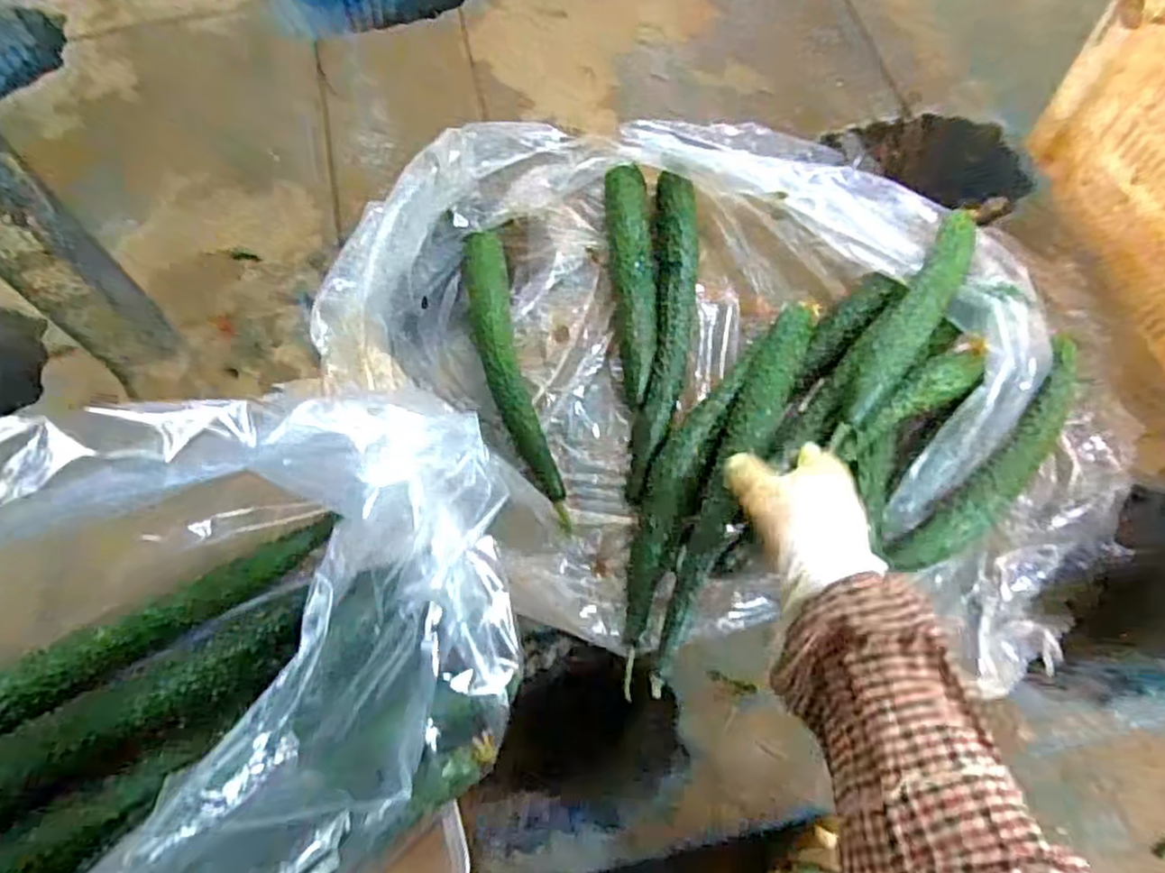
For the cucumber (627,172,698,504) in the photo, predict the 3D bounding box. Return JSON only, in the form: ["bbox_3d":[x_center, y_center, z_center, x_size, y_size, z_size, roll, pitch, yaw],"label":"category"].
[{"bbox_3d":[0.076,-0.097,0.624,0.044,0.035,0.316,6,68,4],"label":"cucumber"}]

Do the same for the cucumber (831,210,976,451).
[{"bbox_3d":[0.262,-0.093,0.572,0.047,0.036,0.250,36,73,15],"label":"cucumber"}]

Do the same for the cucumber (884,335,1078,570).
[{"bbox_3d":[0.337,0.019,0.567,0.044,0.031,0.251,41,75,17],"label":"cucumber"}]

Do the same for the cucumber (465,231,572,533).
[{"bbox_3d":[-0.066,-0.066,0.616,0.044,0.035,0.308,-14,68,-4],"label":"cucumber"}]

